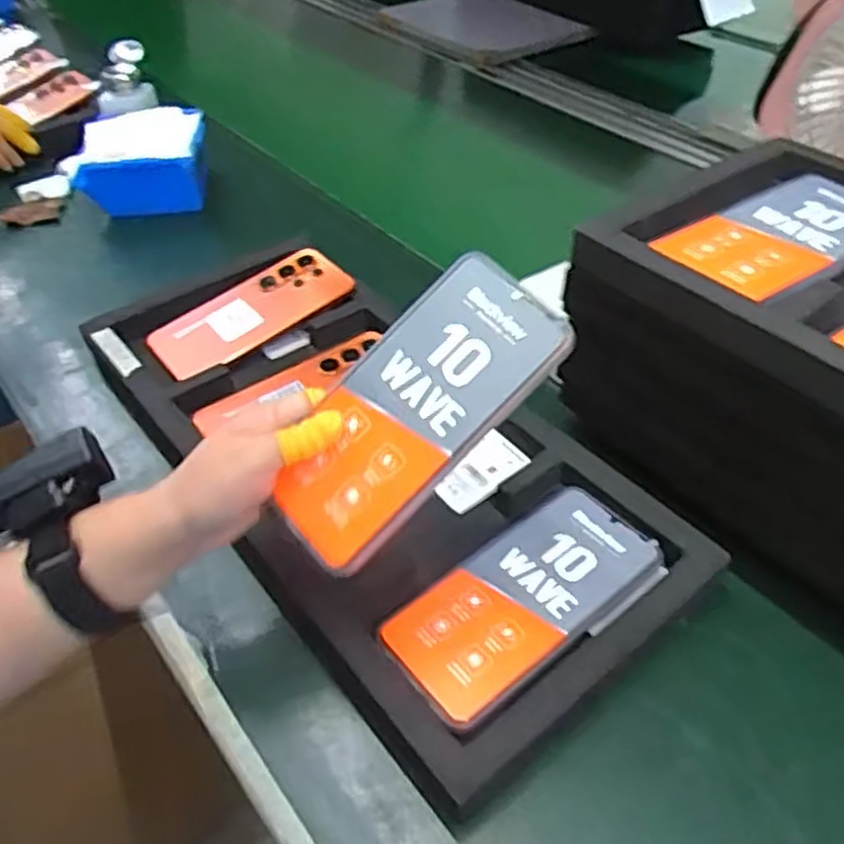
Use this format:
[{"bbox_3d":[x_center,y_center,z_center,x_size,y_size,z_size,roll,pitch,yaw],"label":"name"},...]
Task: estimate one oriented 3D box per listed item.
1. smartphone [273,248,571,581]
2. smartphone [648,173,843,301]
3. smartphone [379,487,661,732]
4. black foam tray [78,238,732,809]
[{"bbox_3d":[-0.005,-0.005,0.385,0.170,0.008,0.078,-45,71,0],"label":"smartphone"},{"bbox_3d":[0.222,-0.117,0.455,0.158,0.006,0.076,-24,49,-24],"label":"smartphone"},{"bbox_3d":[0.061,0.103,0.445,0.171,0.009,0.079,-29,52,-28],"label":"smartphone"},{"bbox_3d":[-0.052,0.009,0.537,0.232,0.038,0.483,-32,55,-27],"label":"black foam tray"}]

